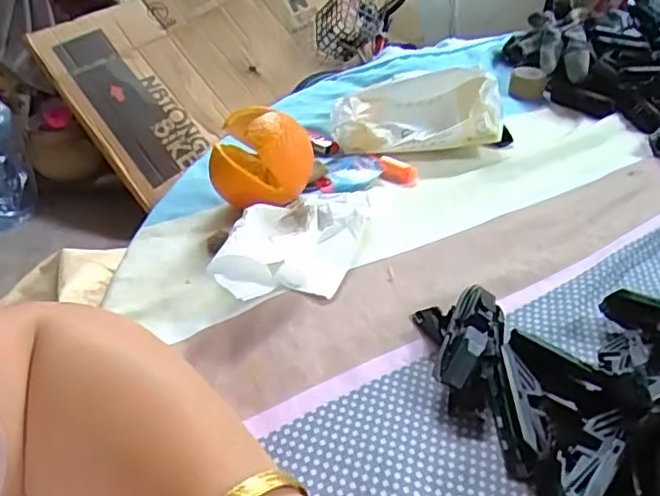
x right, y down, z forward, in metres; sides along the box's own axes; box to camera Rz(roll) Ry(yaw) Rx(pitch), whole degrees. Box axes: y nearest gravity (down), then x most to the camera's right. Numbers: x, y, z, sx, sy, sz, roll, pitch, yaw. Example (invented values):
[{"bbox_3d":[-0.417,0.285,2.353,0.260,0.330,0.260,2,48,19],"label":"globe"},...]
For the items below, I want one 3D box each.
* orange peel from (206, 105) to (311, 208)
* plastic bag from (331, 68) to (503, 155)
[{"bbox_3d":[-0.053,-0.065,0.461,0.066,0.076,0.073,-22,39,-28],"label":"orange peel"},{"bbox_3d":[0.078,-0.124,0.559,0.150,0.053,0.084,-4,34,-3],"label":"plastic bag"}]

